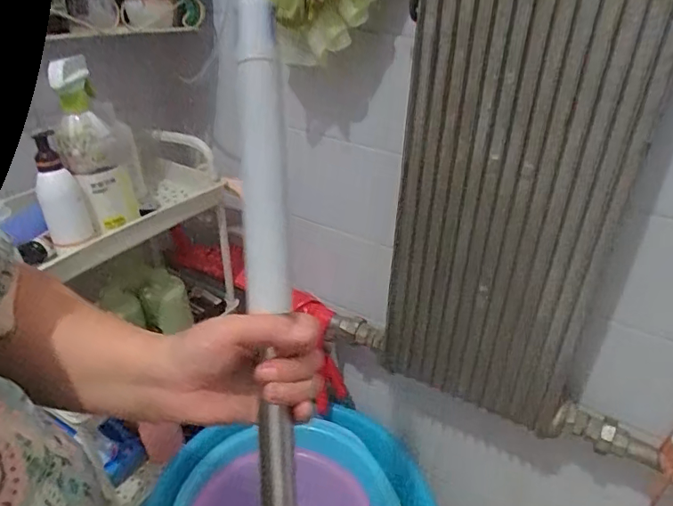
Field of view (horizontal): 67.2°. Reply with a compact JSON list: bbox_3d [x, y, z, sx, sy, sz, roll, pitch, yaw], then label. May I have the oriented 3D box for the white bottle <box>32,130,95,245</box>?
[{"bbox_3d":[-0.332,-0.073,0.607,0.048,0.124,0.039,-16,34,-25],"label":"white bottle"}]

